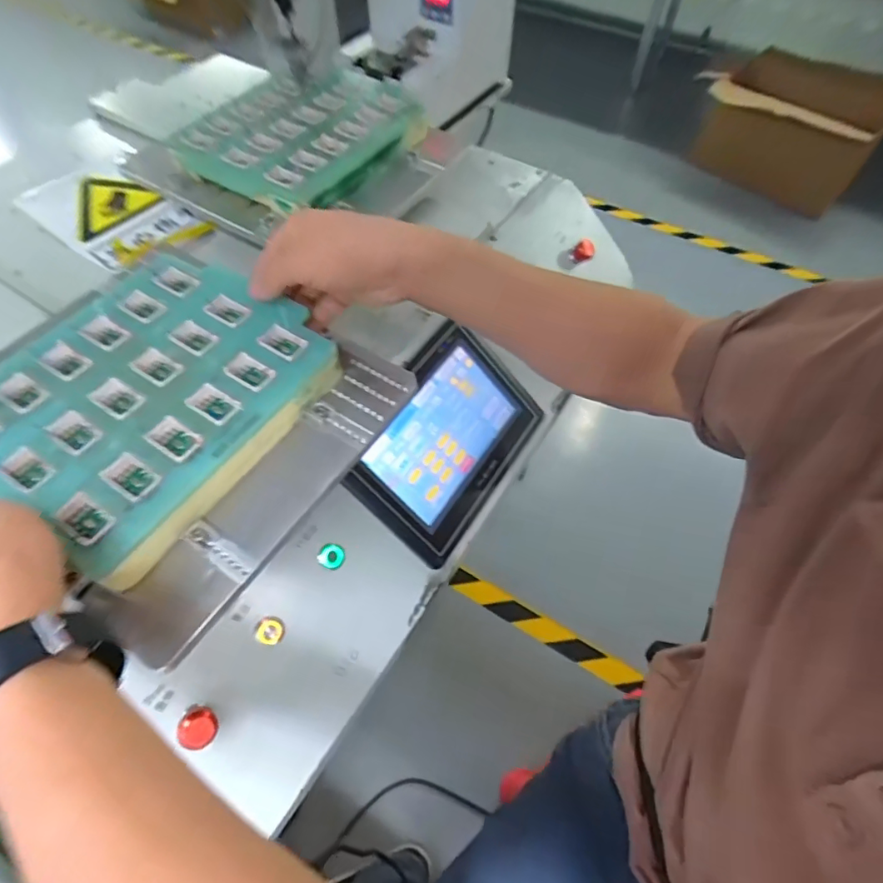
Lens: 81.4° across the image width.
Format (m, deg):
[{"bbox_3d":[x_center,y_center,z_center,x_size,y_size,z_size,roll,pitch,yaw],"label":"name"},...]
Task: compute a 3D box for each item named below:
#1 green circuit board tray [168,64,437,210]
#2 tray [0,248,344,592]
[{"bbox_3d":[-0.127,-0.311,0.510,0.172,0.028,0.220,34,65,13],"label":"green circuit board tray"},{"bbox_3d":[-0.197,-0.035,0.345,0.181,0.027,0.209,30,62,16],"label":"tray"}]

